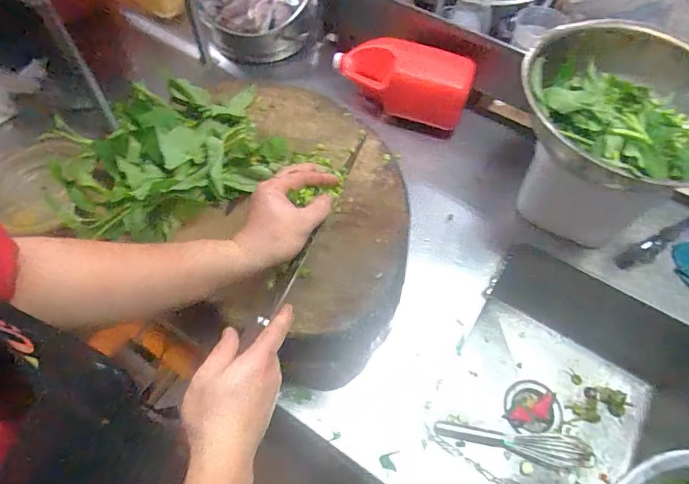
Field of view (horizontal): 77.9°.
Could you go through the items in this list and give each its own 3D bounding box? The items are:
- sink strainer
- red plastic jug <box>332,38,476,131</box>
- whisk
[{"bbox_3d":[0.403,0.354,0.913,0.123,0.019,0.106,9,60,3],"label":"sink strainer"},{"bbox_3d":[0.131,-0.366,0.937,0.299,0.111,0.125,23,62,11],"label":"red plastic jug"},{"bbox_3d":[0.338,0.398,0.848,0.301,0.046,0.061,9,60,4],"label":"whisk"}]

